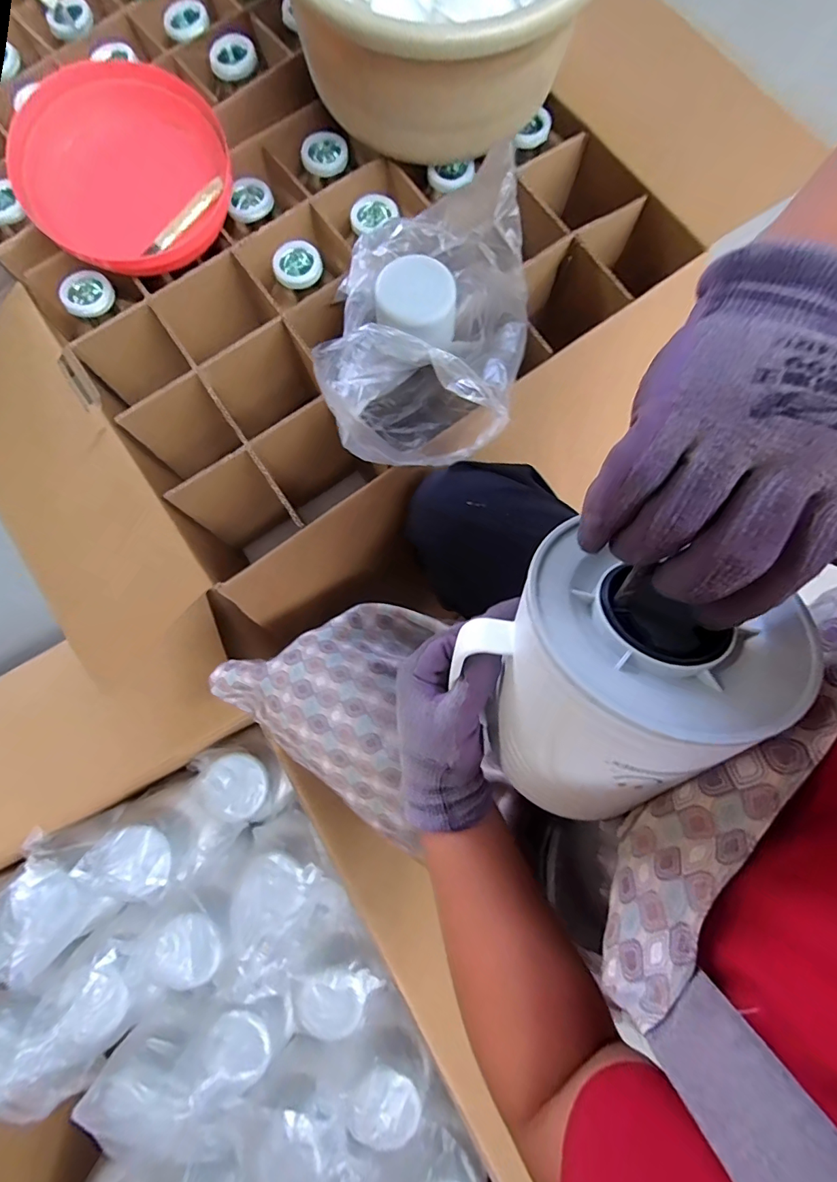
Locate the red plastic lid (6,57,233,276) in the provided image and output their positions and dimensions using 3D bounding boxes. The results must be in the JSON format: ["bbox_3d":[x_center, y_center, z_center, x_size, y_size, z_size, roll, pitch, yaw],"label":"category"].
[{"bbox_3d":[-0.343,-0.492,0.546,0.231,0.029,0.216,-46,101,-7],"label":"red plastic lid"}]

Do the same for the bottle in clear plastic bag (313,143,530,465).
[{"bbox_3d":[0.010,-0.283,0.502,0.203,0.079,0.307,10,80,3],"label":"bottle in clear plastic bag"}]

